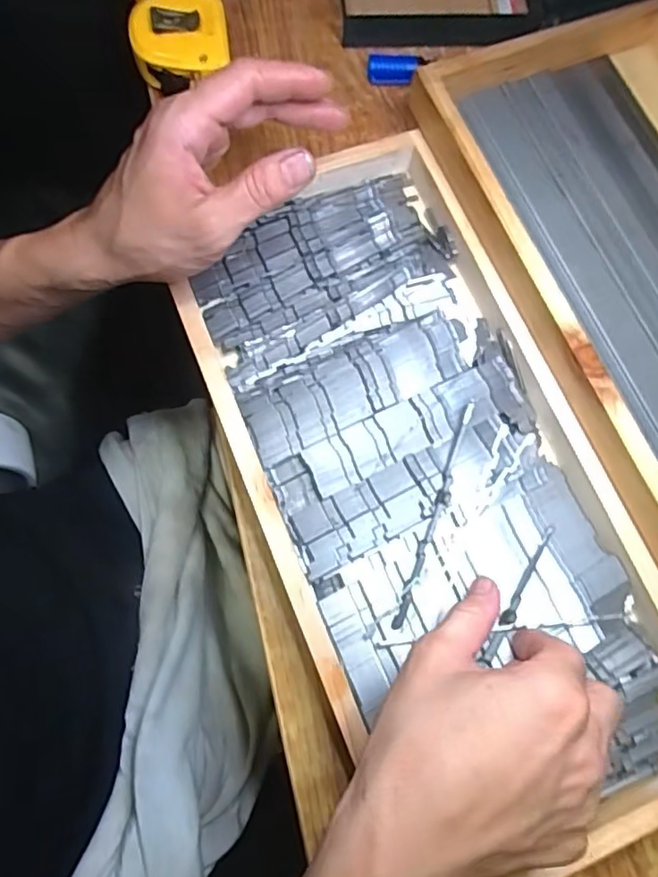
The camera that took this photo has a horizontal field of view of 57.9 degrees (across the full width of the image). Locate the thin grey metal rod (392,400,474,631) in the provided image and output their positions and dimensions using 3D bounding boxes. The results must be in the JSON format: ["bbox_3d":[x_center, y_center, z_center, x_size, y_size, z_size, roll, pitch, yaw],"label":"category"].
[{"bbox_3d":[0.063,0.042,0.342,0.008,0.004,0.138,21,79,3],"label":"thin grey metal rod"}]

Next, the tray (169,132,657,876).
[{"bbox_3d":[0.059,0.022,0.352,0.201,0.044,0.416,-22,80,-6],"label":"tray"}]

